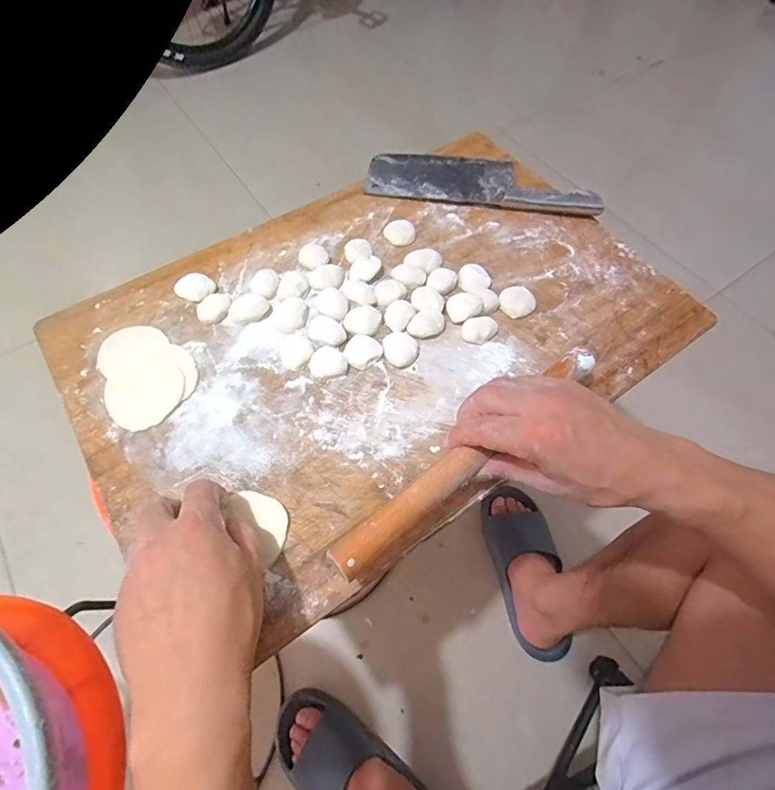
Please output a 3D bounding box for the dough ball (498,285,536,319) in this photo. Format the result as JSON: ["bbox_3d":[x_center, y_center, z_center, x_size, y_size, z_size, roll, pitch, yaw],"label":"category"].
[{"bbox_3d":[0.137,-0.099,0.455,0.037,0.009,0.036,1,62,-1],"label":"dough ball"}]

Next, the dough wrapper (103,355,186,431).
[{"bbox_3d":[-0.225,-0.005,0.396,0.071,0.005,0.068,1,62,-1],"label":"dough wrapper"}]

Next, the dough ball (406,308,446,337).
[{"bbox_3d":[0.040,-0.071,0.432,0.029,0.011,0.037,32,66,15],"label":"dough ball"}]

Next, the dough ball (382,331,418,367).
[{"bbox_3d":[0.012,-0.045,0.416,0.030,0.012,0.035,-11,63,-8],"label":"dough ball"}]

